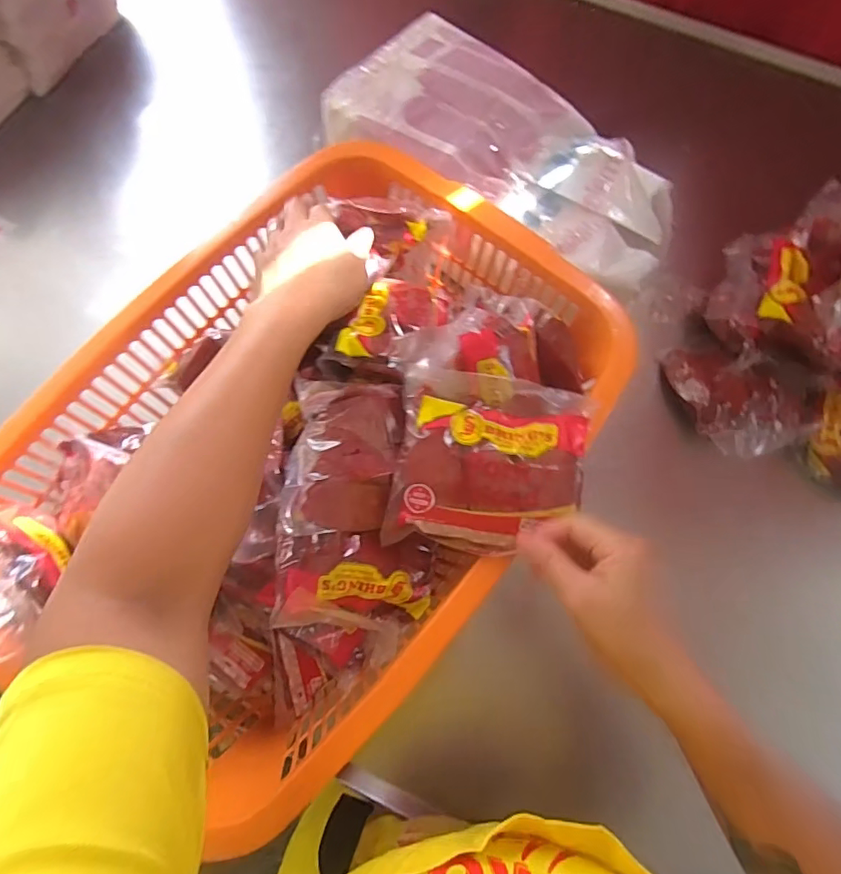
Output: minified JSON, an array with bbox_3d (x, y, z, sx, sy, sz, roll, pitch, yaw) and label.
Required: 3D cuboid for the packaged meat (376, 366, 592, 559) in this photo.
[{"bbox_3d":[0.051,0.018,0.381,0.135,0.034,0.128,8,75,2],"label":"packaged meat"}]

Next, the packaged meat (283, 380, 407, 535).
[{"bbox_3d":[-0.059,0.011,0.397,0.086,0.022,0.124,3,74,1],"label":"packaged meat"}]

